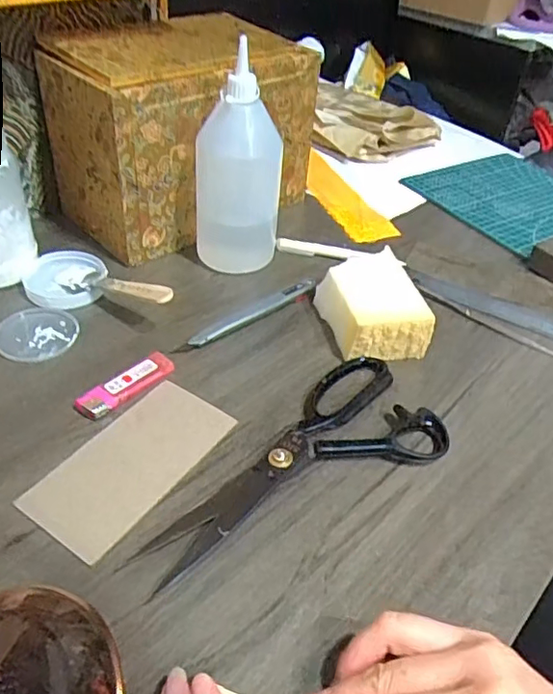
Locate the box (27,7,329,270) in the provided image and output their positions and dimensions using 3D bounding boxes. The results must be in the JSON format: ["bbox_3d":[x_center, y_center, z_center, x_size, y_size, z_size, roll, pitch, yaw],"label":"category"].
[{"bbox_3d":[-0.090,-0.218,0.593,0.241,0.171,0.129,-27,52,-31],"label":"box"}]

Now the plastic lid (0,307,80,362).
[{"bbox_3d":[-0.194,-0.011,0.475,0.063,0.010,0.056,-22,50,-28],"label":"plastic lid"}]

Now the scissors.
[{"bbox_3d":[0.008,0.072,0.401,0.233,0.015,0.102,-22,49,-27],"label":"scissors"}]

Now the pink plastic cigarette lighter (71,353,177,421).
[{"bbox_3d":[-0.111,0.028,0.436,0.023,0.013,0.078,36,50,29],"label":"pink plastic cigarette lighter"}]

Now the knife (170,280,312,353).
[{"bbox_3d":[-0.026,-0.029,0.512,0.147,0.010,0.020,-27,52,-31],"label":"knife"}]

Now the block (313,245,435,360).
[{"bbox_3d":[0.084,-0.039,0.514,0.080,0.044,0.112,-5,44,-12],"label":"block"}]

